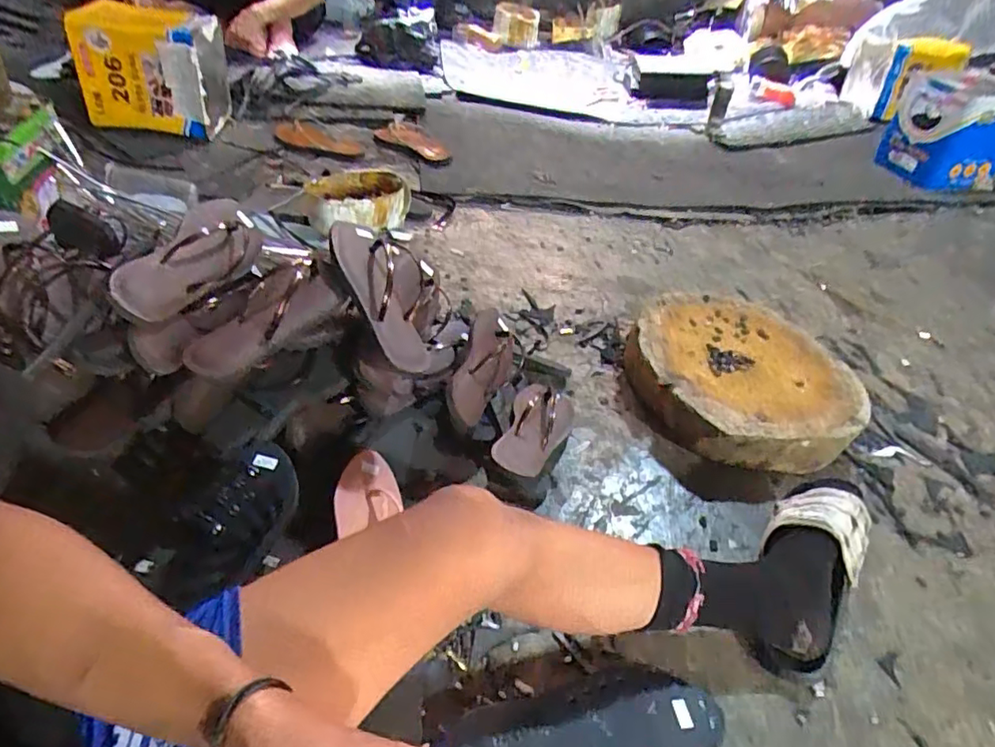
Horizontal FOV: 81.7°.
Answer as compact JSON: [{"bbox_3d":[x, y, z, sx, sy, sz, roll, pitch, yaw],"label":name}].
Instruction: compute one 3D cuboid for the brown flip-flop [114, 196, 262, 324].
[{"bbox_3d":[-0.354,-0.130,0.672,0.045,0.082,0.226,-25,30,35],"label":"brown flip-flop"}]

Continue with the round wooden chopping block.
[{"bbox_3d":[0.383,-0.003,0.916,0.330,0.093,0.339,2,41,-2],"label":"round wooden chopping block"}]

